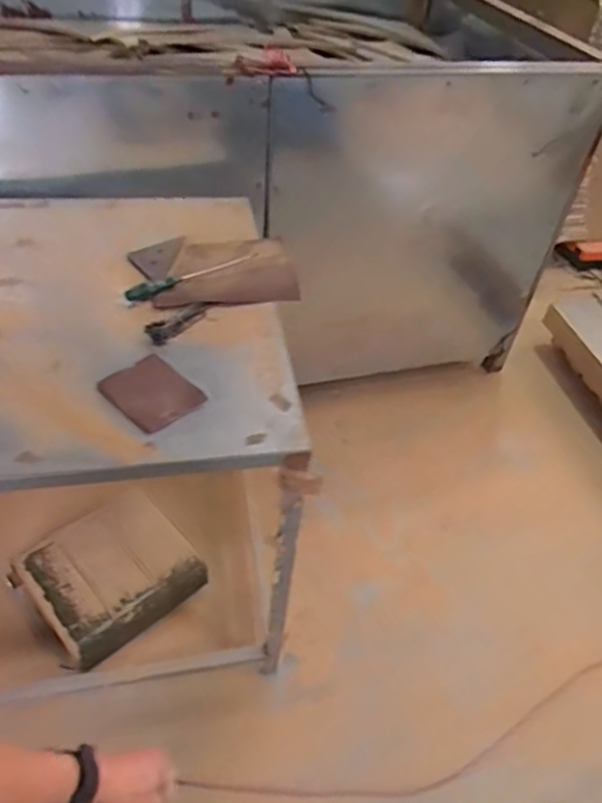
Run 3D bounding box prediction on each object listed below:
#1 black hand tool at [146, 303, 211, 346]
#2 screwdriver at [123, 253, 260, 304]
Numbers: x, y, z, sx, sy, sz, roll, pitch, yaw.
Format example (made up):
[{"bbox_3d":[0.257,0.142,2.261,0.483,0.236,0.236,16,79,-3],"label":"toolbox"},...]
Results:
[{"bbox_3d":[-0.211,-0.142,1.048,0.130,0.020,0.039,-32,57,-32],"label":"black hand tool"},{"bbox_3d":[-0.207,-0.249,1.140,0.272,0.023,0.039,-30,57,-26],"label":"screwdriver"}]

